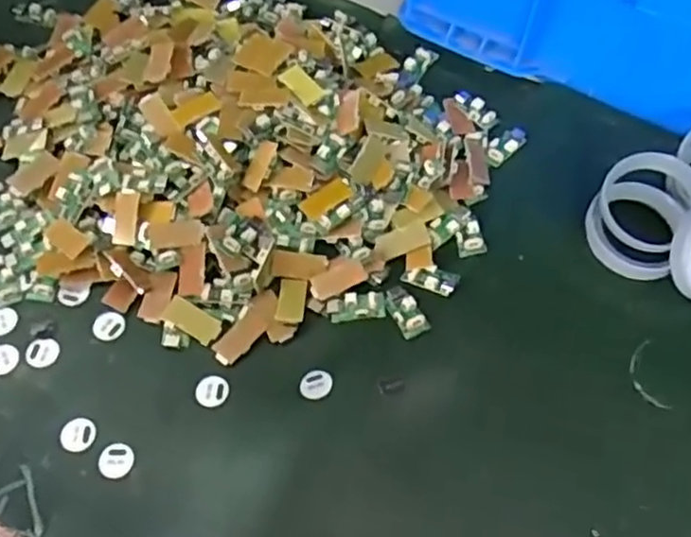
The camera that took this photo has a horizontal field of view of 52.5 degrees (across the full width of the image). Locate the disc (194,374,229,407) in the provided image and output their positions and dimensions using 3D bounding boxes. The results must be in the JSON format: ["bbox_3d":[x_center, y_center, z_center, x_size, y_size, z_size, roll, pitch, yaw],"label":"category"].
[{"bbox_3d":[-0.071,0.065,0.370,0.017,0.004,0.017,1,61,-1],"label":"disc"}]

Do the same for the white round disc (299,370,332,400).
[{"bbox_3d":[-0.015,0.061,0.368,0.015,0.004,0.016,1,61,-1],"label":"white round disc"}]

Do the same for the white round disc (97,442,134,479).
[{"bbox_3d":[-0.114,0.095,0.348,0.016,0.004,0.017,1,61,-1],"label":"white round disc"}]

